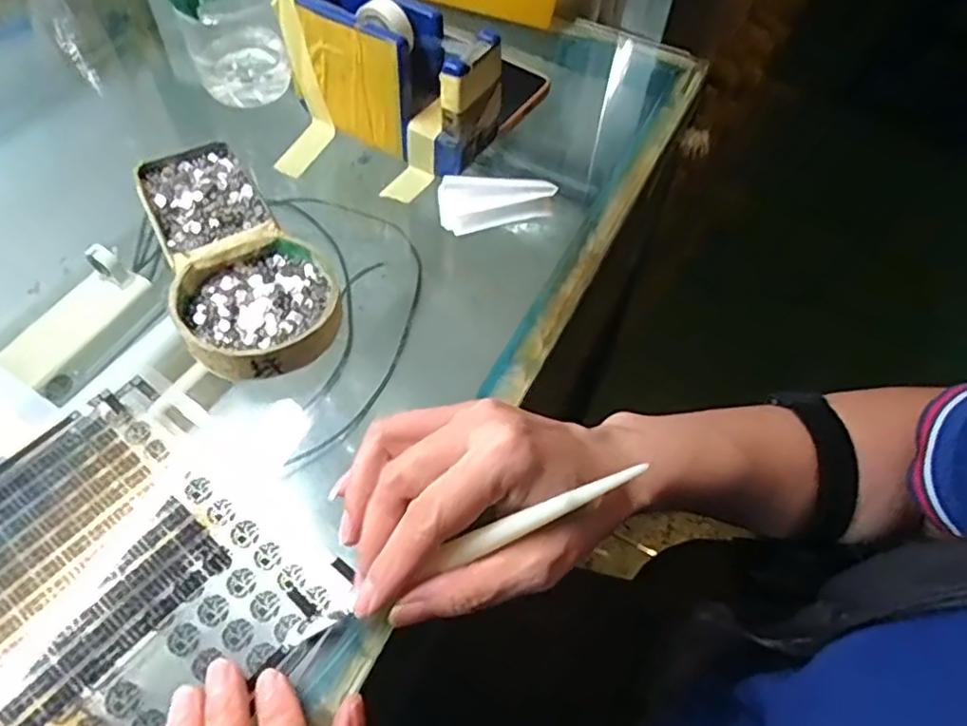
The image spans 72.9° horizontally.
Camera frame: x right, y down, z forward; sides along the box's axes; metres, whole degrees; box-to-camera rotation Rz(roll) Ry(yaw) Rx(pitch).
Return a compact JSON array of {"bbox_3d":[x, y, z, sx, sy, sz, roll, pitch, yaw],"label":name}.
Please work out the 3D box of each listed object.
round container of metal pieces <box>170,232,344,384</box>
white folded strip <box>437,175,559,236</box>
[{"bbox_3d":[-0.114,-0.030,0.339,0.079,0.017,0.079,1,57,-2],"label":"round container of metal pieces"},{"bbox_3d":[0.008,-0.094,0.390,0.068,0.031,0.007,1,21,-3],"label":"white folded strip"}]

